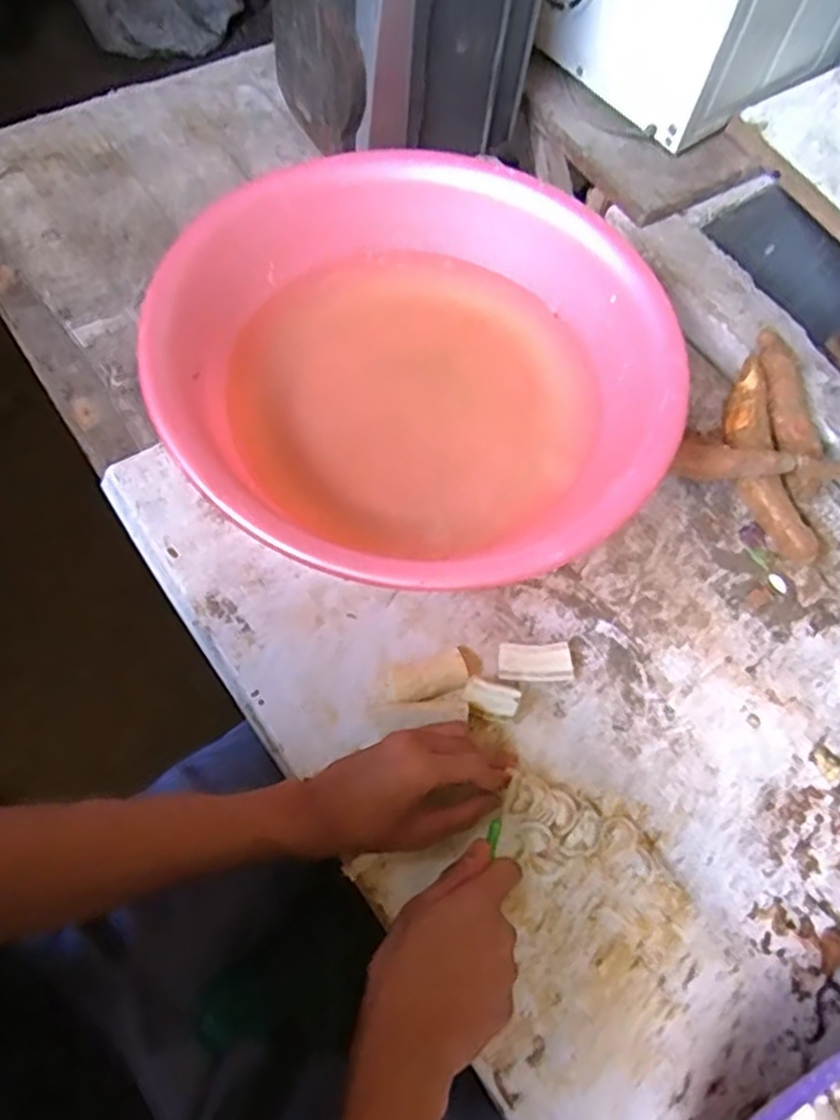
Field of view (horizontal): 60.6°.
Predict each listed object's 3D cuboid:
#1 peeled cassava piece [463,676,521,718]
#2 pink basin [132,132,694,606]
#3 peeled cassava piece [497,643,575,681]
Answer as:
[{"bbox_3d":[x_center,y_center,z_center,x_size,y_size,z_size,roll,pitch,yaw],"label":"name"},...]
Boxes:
[{"bbox_3d":[0.054,0.102,0.540,0.040,0.011,0.020,19,64,5],"label":"peeled cassava piece"},{"bbox_3d":[0.000,-0.160,0.616,0.412,0.122,0.384,2,63,-4],"label":"pink basin"},{"bbox_3d":[0.090,0.082,0.566,0.060,0.019,0.028,-1,64,-5],"label":"peeled cassava piece"}]

